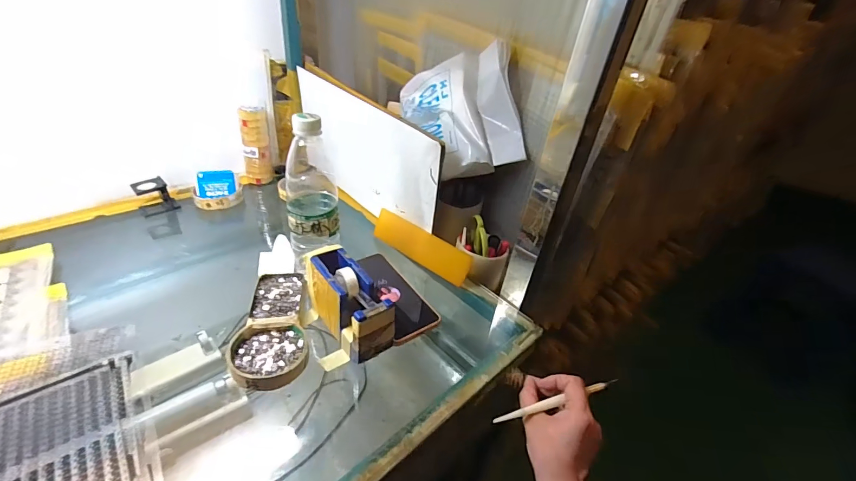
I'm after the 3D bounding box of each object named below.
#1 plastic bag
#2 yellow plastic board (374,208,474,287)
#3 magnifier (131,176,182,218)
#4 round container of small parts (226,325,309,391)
[{"bbox_3d":[0.036,-0.208,0.571,0.099,0.147,0.249,-15,40,-28],"label":"plastic bag"},{"bbox_3d":[-0.011,0.010,0.587,0.177,0.053,0.012,29,10,26],"label":"yellow plastic board"},{"bbox_3d":[-0.464,-0.075,0.634,0.056,0.057,0.033,-24,45,-33],"label":"magnifier"},{"bbox_3d":[-0.174,0.126,0.409,0.079,0.020,0.072,3,36,-2],"label":"round container of small parts"}]

